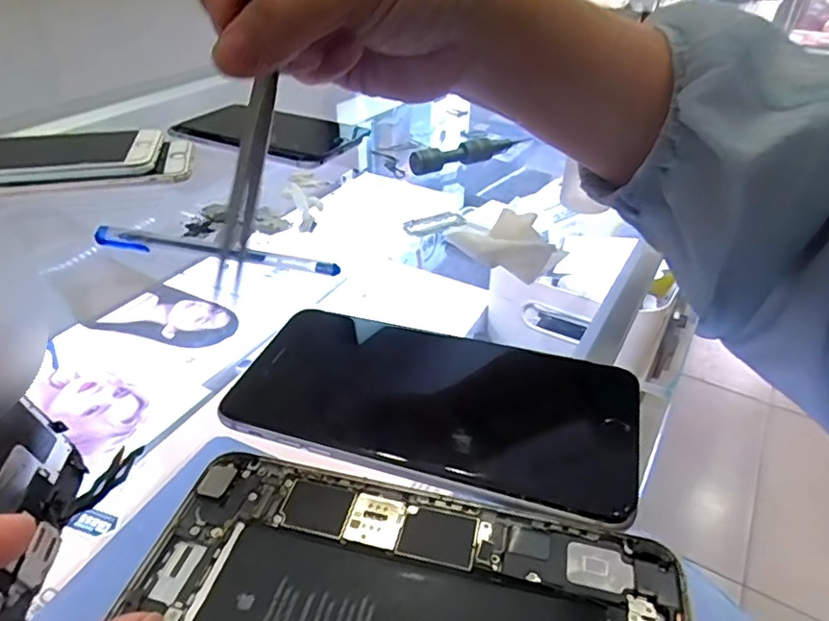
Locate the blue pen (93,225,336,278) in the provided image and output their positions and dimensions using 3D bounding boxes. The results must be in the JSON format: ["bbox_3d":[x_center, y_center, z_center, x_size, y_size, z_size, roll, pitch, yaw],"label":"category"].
[{"bbox_3d":[-0.115,-0.032,0.321,0.148,0.015,0.014,11,36,11],"label":"blue pen"}]

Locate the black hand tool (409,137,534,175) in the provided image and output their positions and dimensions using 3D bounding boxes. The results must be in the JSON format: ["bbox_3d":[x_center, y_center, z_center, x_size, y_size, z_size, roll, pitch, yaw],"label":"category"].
[{"bbox_3d":[0.040,-0.121,0.433,0.092,0.019,0.016,-16,38,-11],"label":"black hand tool"}]

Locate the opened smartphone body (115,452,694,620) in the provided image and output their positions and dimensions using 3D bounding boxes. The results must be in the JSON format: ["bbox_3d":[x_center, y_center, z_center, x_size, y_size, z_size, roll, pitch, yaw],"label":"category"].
[{"bbox_3d":[-0.002,0.085,0.163,0.155,0.004,0.077,9,36,11],"label":"opened smartphone body"}]

